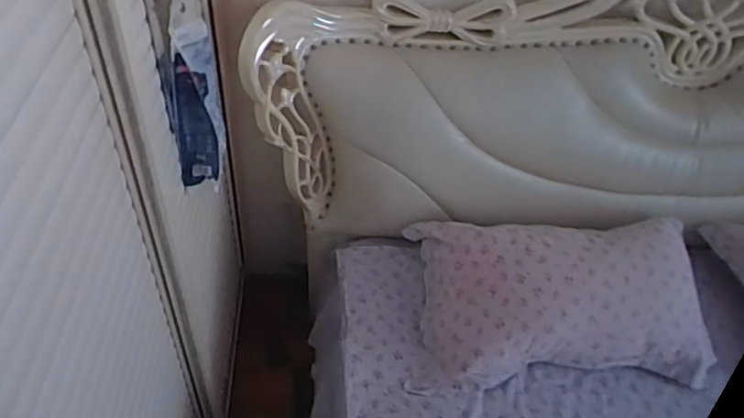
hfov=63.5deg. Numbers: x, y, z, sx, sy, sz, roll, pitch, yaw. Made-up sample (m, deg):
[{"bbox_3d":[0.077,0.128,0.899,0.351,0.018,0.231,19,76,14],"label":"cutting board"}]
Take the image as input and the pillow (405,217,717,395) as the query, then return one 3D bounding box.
[{"bbox_3d":[0.413,0.191,1.343,0.609,0.259,0.367,6,44,2],"label":"pillow"}]

